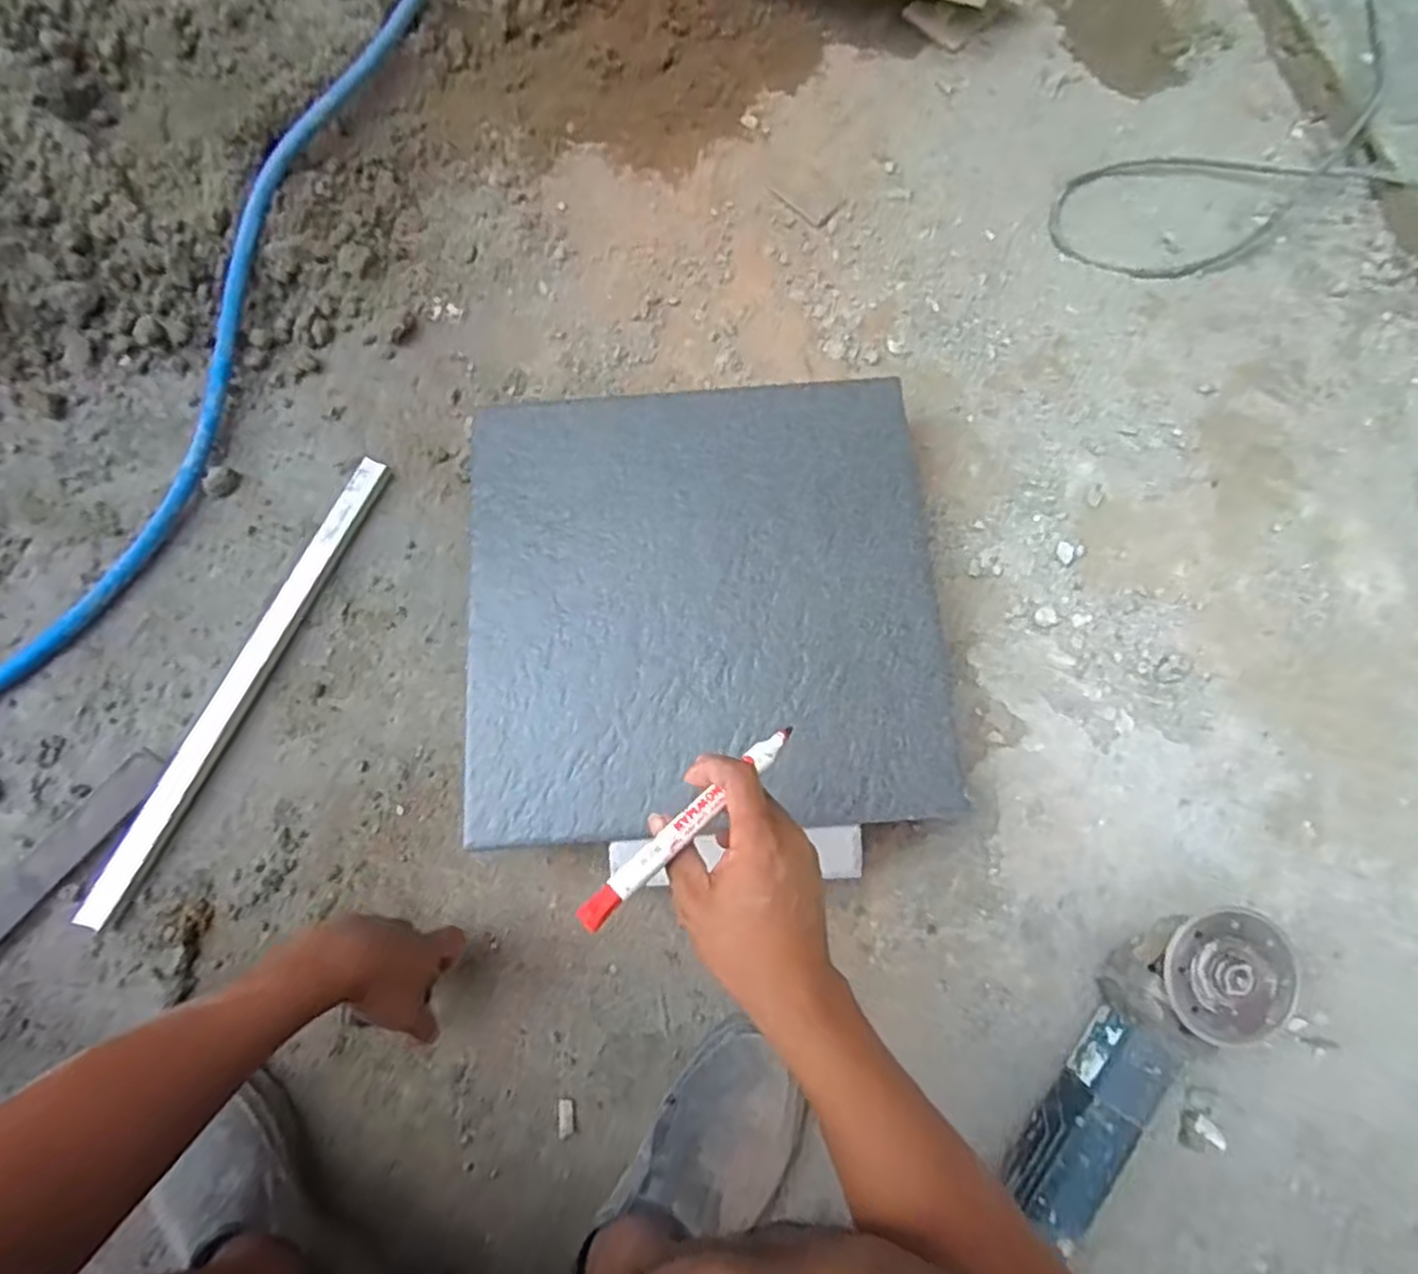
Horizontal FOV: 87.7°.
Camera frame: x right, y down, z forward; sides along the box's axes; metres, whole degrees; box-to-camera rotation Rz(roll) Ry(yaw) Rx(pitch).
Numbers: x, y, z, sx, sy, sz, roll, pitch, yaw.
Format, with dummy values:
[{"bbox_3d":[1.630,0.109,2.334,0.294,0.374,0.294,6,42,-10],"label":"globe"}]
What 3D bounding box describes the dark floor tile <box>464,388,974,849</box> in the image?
[{"bbox_3d":[-0.008,-0.035,0.633,0.390,0.009,0.387,-5,74,0],"label":"dark floor tile"}]

